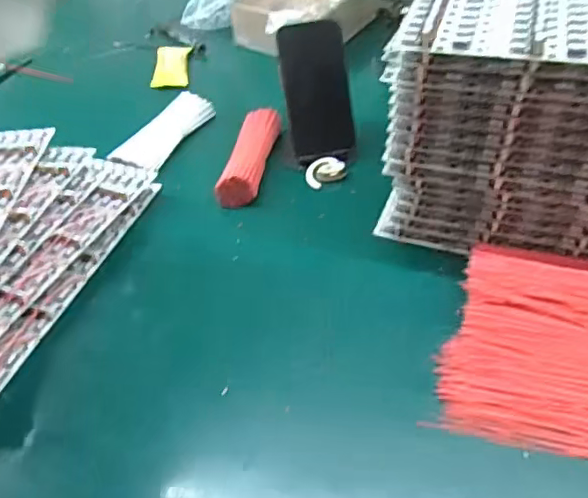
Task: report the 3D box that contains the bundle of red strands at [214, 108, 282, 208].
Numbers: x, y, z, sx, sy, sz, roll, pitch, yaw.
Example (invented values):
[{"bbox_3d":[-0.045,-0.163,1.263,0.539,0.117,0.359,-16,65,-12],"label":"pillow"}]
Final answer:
[{"bbox_3d":[-0.050,-0.110,0.663,0.045,0.033,0.156,4,46,11],"label":"bundle of red strands"}]

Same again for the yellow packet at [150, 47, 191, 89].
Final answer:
[{"bbox_3d":[-0.180,-0.268,0.840,0.049,0.017,0.106,-5,45,2],"label":"yellow packet"}]

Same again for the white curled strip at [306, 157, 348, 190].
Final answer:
[{"bbox_3d":[0.035,-0.088,0.647,0.045,0.013,0.038,-19,46,-11],"label":"white curled strip"}]

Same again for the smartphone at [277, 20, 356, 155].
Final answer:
[{"bbox_3d":[0.027,-0.182,0.646,0.072,0.141,0.007,-10,16,-2],"label":"smartphone"}]

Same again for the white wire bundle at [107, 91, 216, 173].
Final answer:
[{"bbox_3d":[-0.162,-0.145,0.713,0.068,0.024,0.155,13,48,19],"label":"white wire bundle"}]

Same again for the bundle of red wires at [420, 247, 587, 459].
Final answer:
[{"bbox_3d":[0.207,0.074,0.444,0.163,0.038,0.169,10,47,17],"label":"bundle of red wires"}]

